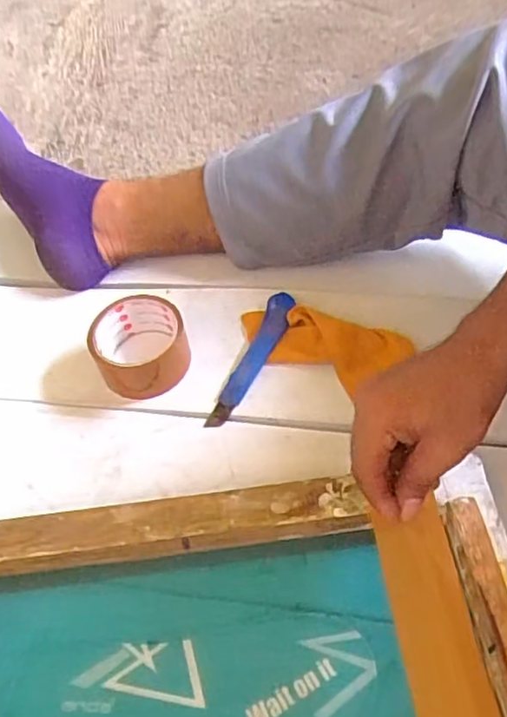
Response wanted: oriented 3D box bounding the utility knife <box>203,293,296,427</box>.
[{"bbox_3d":[0.002,-0.001,0.607,0.030,0.019,0.158,19,59,17],"label":"utility knife"}]

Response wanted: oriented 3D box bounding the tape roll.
[{"bbox_3d":[-0.110,-0.011,0.607,0.091,0.048,0.089,-2,55,3],"label":"tape roll"}]

